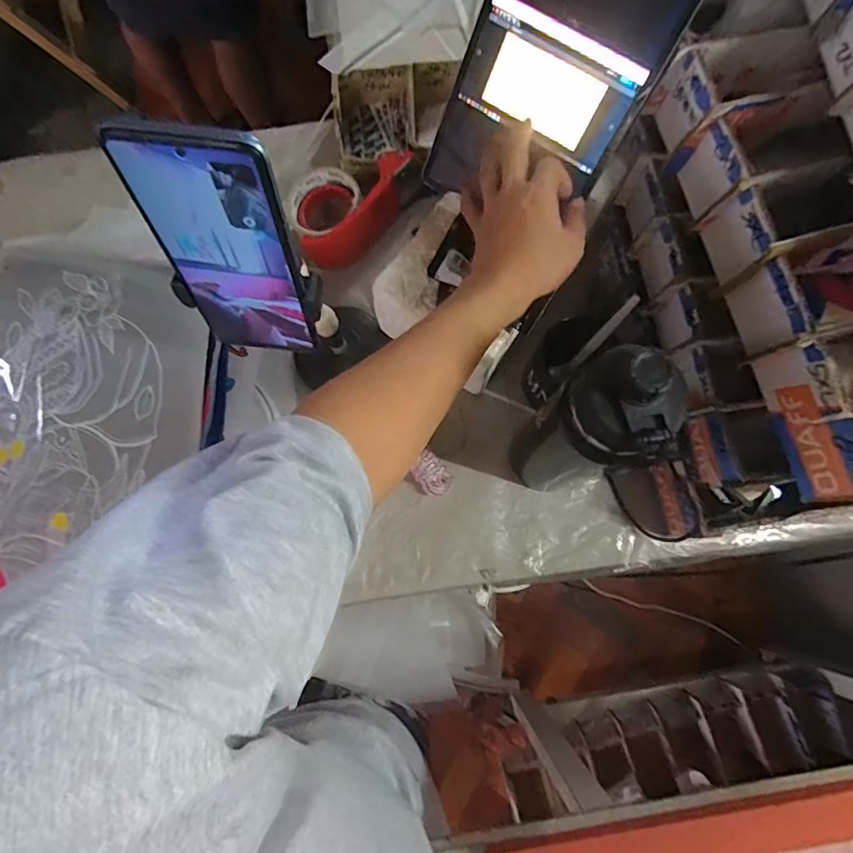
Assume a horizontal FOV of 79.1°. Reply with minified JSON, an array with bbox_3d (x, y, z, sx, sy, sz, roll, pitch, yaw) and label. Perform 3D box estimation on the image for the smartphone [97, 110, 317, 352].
[{"bbox_3d":[-0.109,-0.093,0.293,0.073,0.171,0.005,7,66,2],"label":"smartphone"}]

